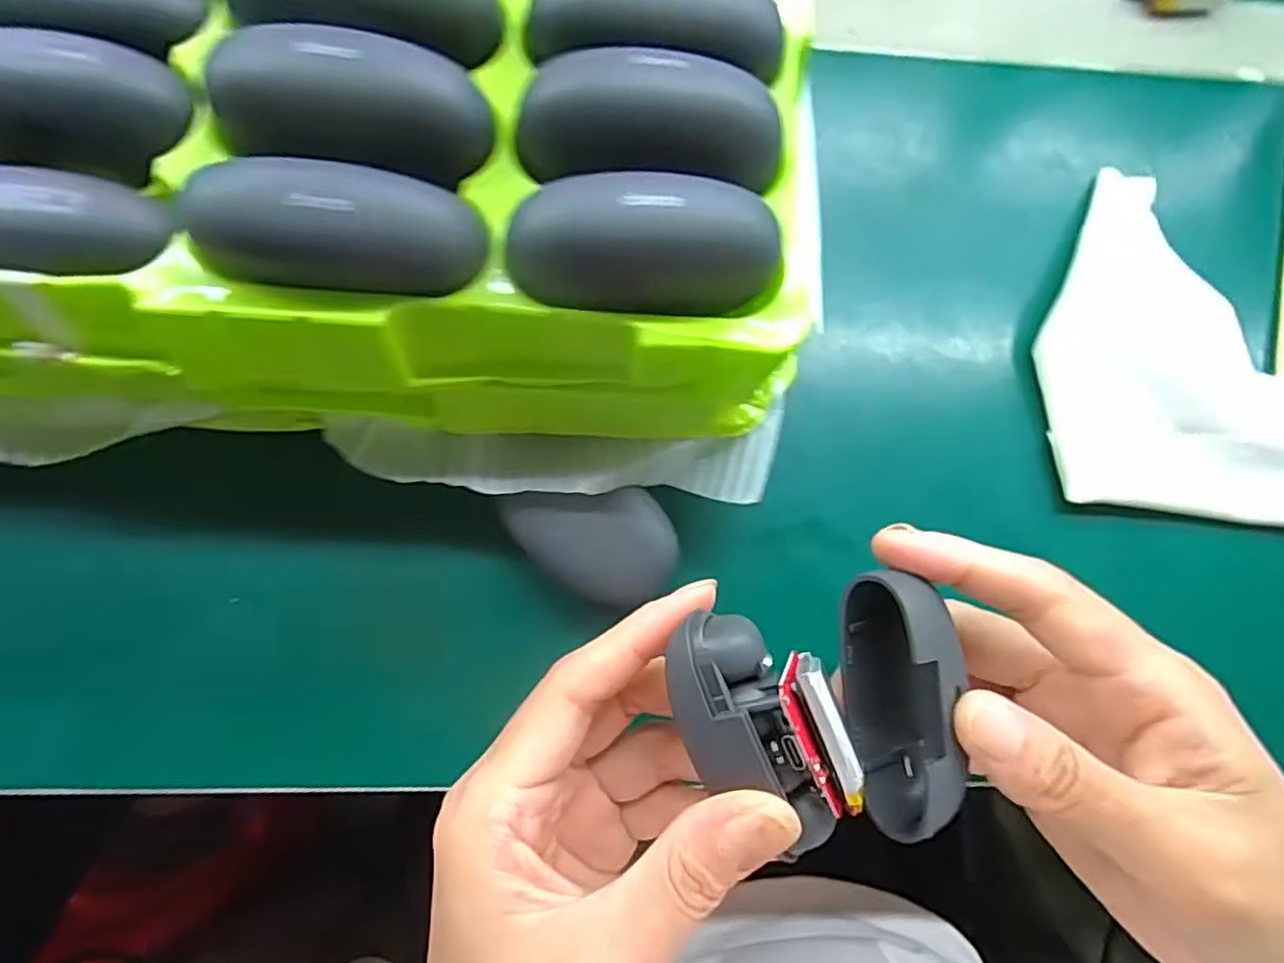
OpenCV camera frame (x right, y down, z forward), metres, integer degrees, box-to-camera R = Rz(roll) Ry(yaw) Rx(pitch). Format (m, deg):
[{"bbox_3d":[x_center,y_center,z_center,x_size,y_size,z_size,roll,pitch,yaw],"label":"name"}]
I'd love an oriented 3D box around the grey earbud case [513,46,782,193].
[{"bbox_3d":[0.003,-0.090,0.163,0.066,0.027,0.023,-1,81,-5],"label":"grey earbud case"}]

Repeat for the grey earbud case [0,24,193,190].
[{"bbox_3d":[-0.144,-0.094,0.160,0.060,0.019,0.032,14,80,-2],"label":"grey earbud case"}]

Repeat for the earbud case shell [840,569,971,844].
[{"bbox_3d":[0.072,0.058,0.179,0.027,0.027,0.067,-6,93,-3],"label":"earbud case shell"}]

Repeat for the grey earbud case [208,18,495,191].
[{"bbox_3d":[-0.067,-0.089,0.156,0.060,0.023,0.026,2,81,-14],"label":"grey earbud case"}]

